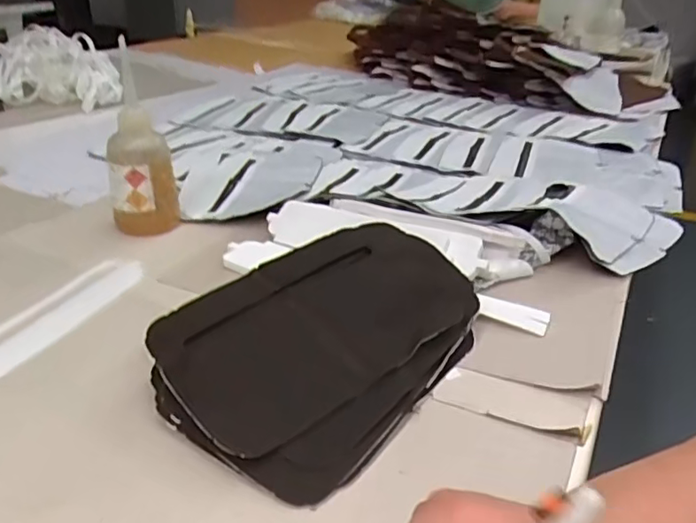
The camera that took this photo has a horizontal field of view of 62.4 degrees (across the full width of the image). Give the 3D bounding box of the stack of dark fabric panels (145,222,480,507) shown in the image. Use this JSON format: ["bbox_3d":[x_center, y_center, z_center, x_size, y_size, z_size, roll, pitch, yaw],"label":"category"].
[{"bbox_3d":[-0.012,0.041,0.415,0.181,0.043,0.254,22,35,36],"label":"stack of dark fabric panels"}]

